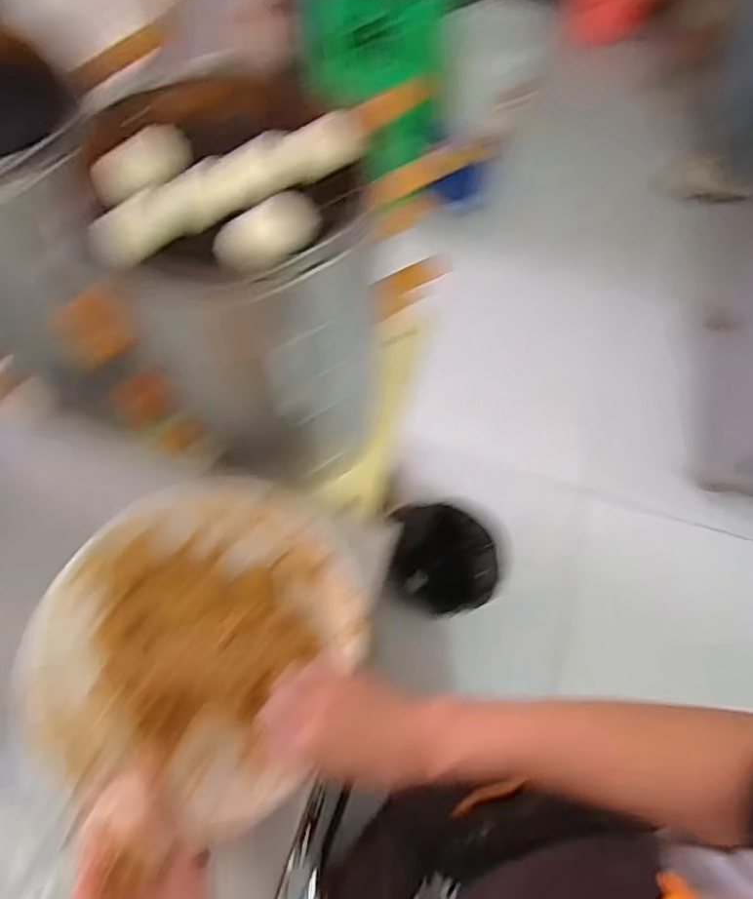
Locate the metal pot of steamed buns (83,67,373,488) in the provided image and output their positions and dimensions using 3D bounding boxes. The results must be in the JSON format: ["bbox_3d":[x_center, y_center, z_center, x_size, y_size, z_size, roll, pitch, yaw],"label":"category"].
[{"bbox_3d":[-0.120,-0.154,0.610,0.245,0.359,0.221,0,64,-3],"label":"metal pot of steamed buns"}]

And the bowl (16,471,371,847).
[{"bbox_3d":[-0.149,0.163,0.489,0.250,0.070,0.281,28,66,10],"label":"bowl"}]

